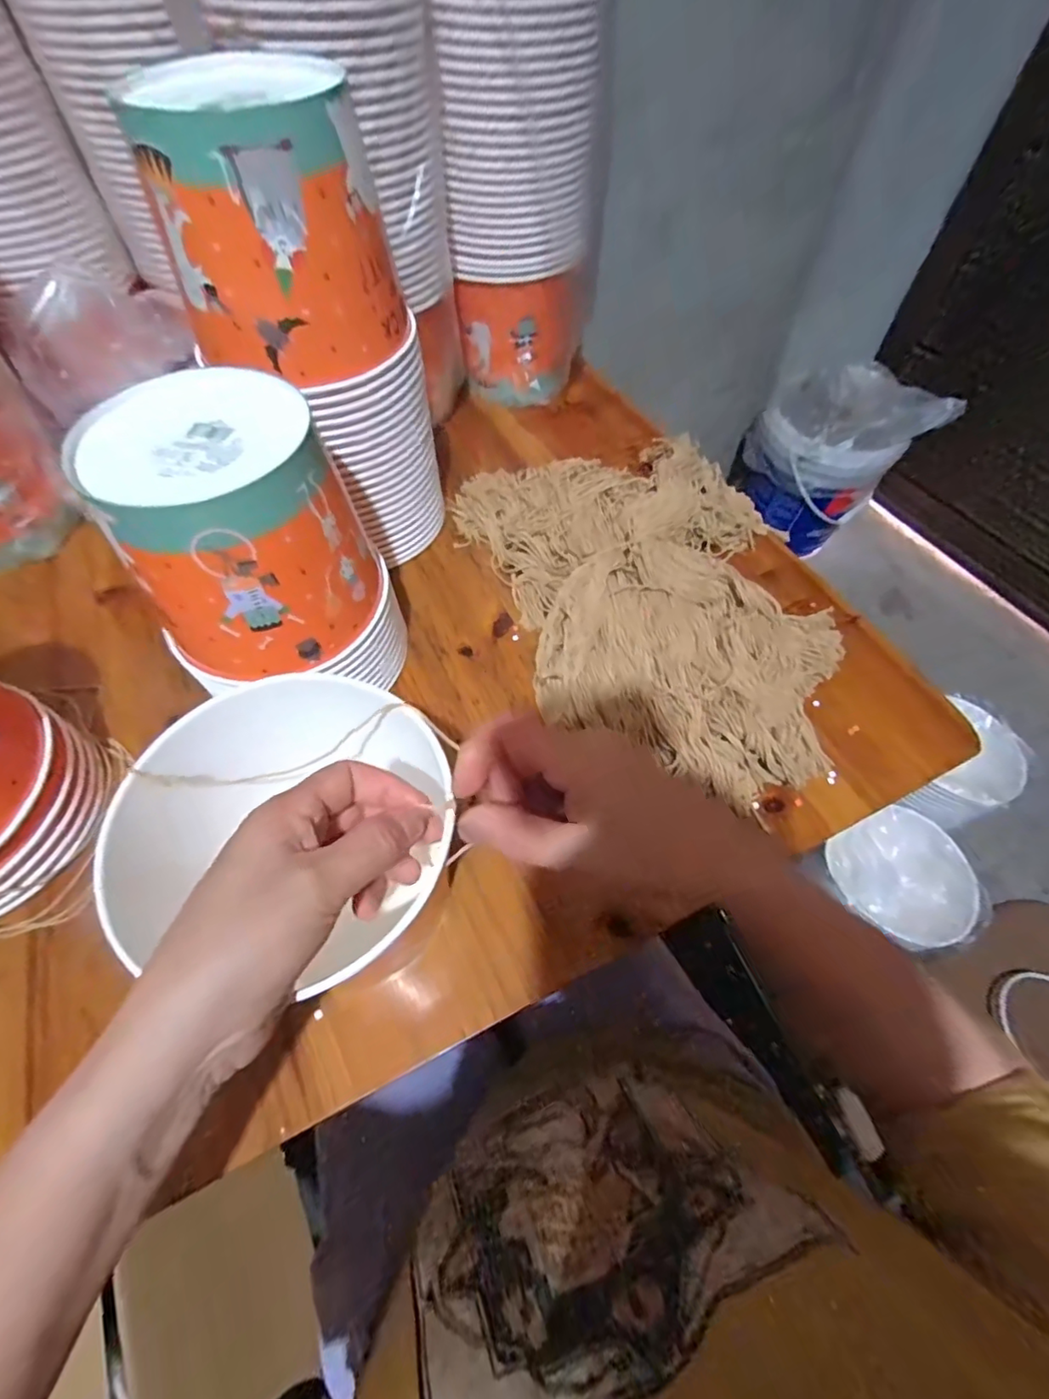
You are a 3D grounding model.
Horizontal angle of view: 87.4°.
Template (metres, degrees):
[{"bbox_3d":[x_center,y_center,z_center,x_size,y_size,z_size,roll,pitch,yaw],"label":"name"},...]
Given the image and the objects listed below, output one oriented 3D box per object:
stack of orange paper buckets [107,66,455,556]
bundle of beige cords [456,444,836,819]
[{"bbox_3d":[-0.164,-0.261,0.439,0.140,0.311,0.136,31,64,18],"label":"stack of orange paper buckets"},{"bbox_3d":[0.116,-0.106,0.490,0.274,0.058,0.413,-18,59,-12],"label":"bundle of beige cords"}]

